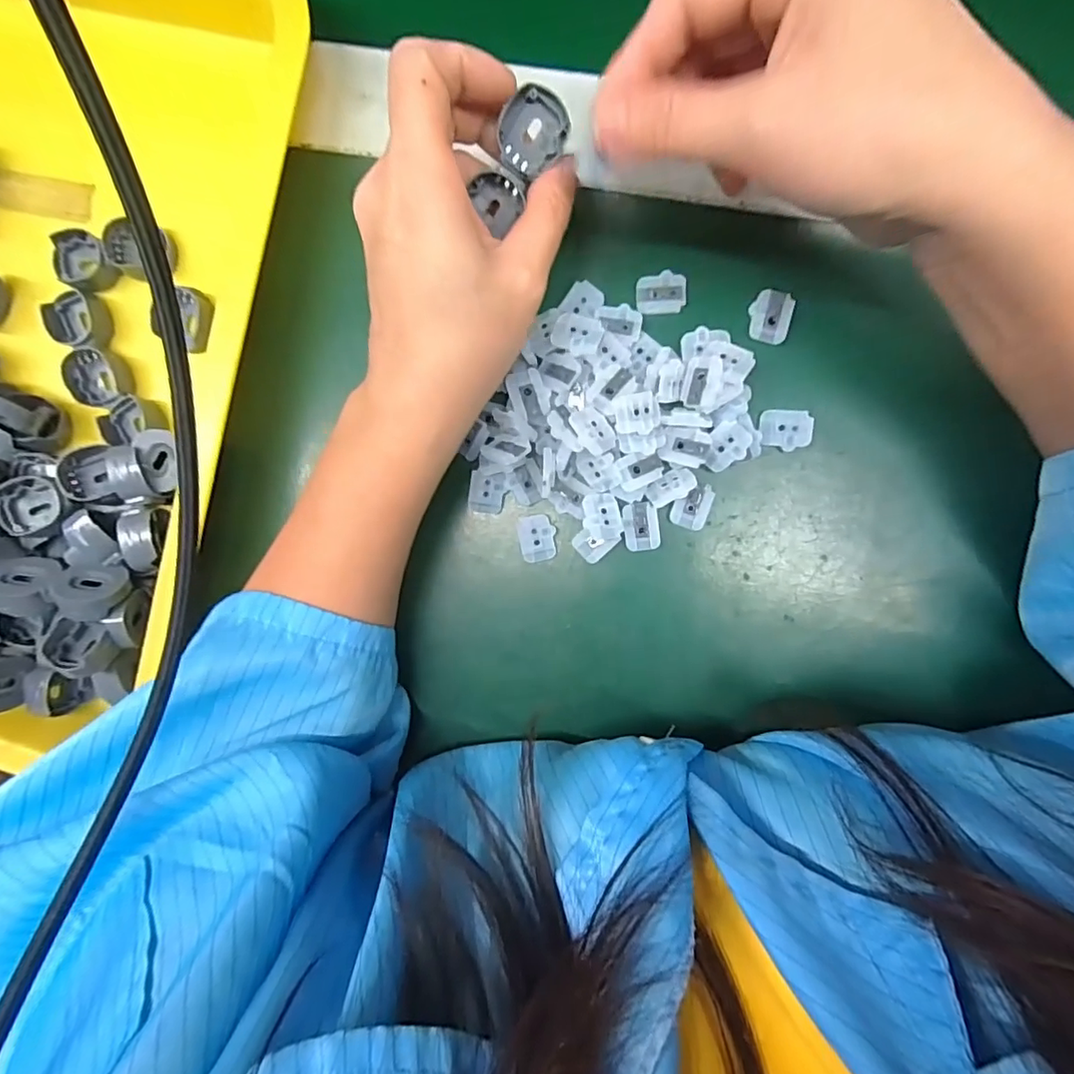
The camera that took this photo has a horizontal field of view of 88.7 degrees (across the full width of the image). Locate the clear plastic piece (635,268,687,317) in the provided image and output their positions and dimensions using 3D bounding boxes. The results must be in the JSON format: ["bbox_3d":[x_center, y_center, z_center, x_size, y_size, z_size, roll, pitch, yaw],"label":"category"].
[{"bbox_3d":[0.055,-0.108,0.245,0.021,0.004,0.017,-3,92,6],"label":"clear plastic piece"}]

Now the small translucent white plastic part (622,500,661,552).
[{"bbox_3d":[0.047,-0.005,0.247,0.015,0.004,0.022,-8,92,6],"label":"small translucent white plastic part"}]

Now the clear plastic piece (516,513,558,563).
[{"bbox_3d":[0.000,0.001,0.254,0.016,0.004,0.021,-9,92,6],"label":"clear plastic piece"}]

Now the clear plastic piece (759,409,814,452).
[{"bbox_3d":[0.108,-0.046,0.238,0.021,0.004,0.017,5,93,5],"label":"clear plastic piece"}]

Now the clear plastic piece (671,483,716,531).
[{"bbox_3d":[0.069,-0.014,0.244,0.015,0.004,0.021,23,95,4],"label":"clear plastic piece"}]

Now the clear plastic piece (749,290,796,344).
[{"bbox_3d":[0.101,-0.095,0.238,0.017,0.004,0.022,17,94,5],"label":"clear plastic piece"}]

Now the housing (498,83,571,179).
[{"bbox_3d":[-0.003,-0.153,0.207,0.028,0.023,0.012,-32,47,14],"label":"housing"}]

